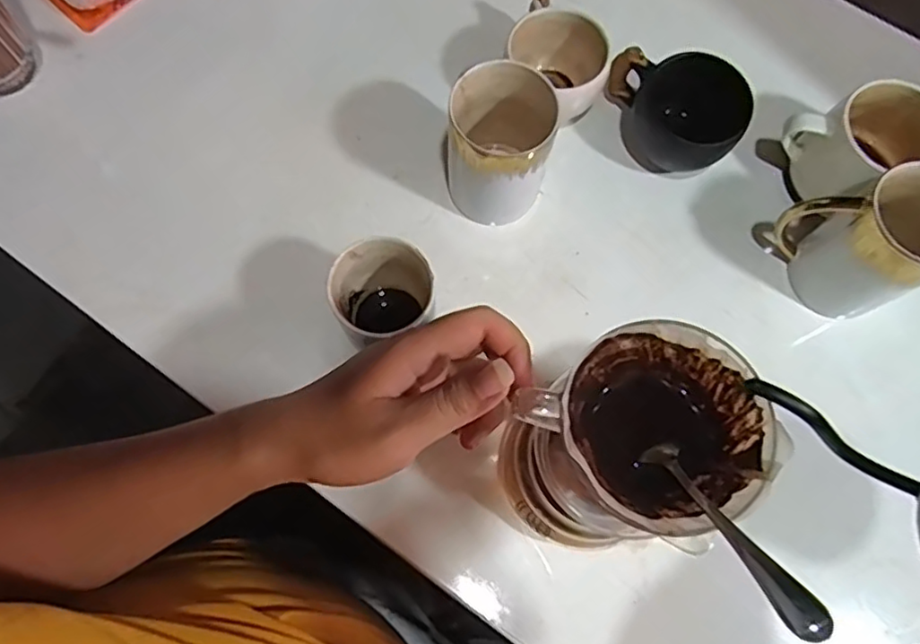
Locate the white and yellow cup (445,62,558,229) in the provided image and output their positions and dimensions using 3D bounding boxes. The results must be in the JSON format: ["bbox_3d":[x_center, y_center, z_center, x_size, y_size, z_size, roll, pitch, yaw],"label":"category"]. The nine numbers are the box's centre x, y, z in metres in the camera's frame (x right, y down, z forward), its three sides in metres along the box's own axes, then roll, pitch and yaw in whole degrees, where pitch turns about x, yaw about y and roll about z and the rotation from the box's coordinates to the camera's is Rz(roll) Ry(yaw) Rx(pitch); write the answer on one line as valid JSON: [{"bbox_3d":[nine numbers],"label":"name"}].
[{"bbox_3d":[0.028,-0.121,0.451,0.068,0.100,0.076,1,72,-1],"label":"white and yellow cup"}]

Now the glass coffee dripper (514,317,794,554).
[{"bbox_3d":[0.090,0.056,0.319,0.094,0.090,0.092,-38,78,-7],"label":"glass coffee dripper"}]

